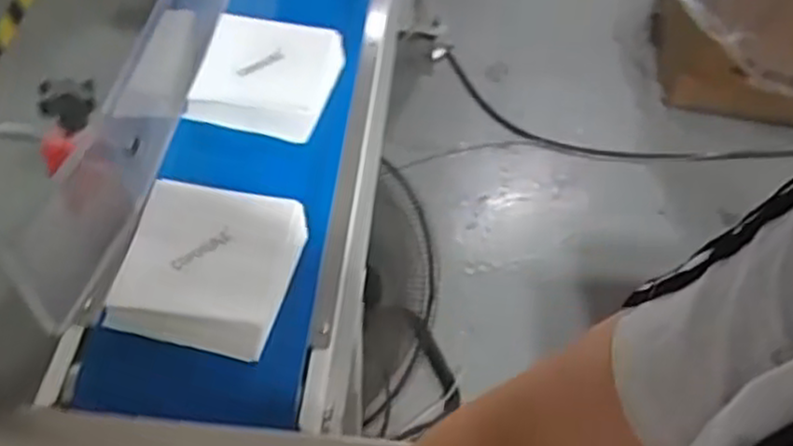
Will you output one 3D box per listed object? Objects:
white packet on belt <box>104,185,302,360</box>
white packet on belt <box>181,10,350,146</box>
[{"bbox_3d":[-0.138,0.027,0.556,0.128,0.040,0.124,10,52,4],"label":"white packet on belt"},{"bbox_3d":[-0.121,-0.141,0.696,0.129,0.034,0.123,11,52,5],"label":"white packet on belt"}]

